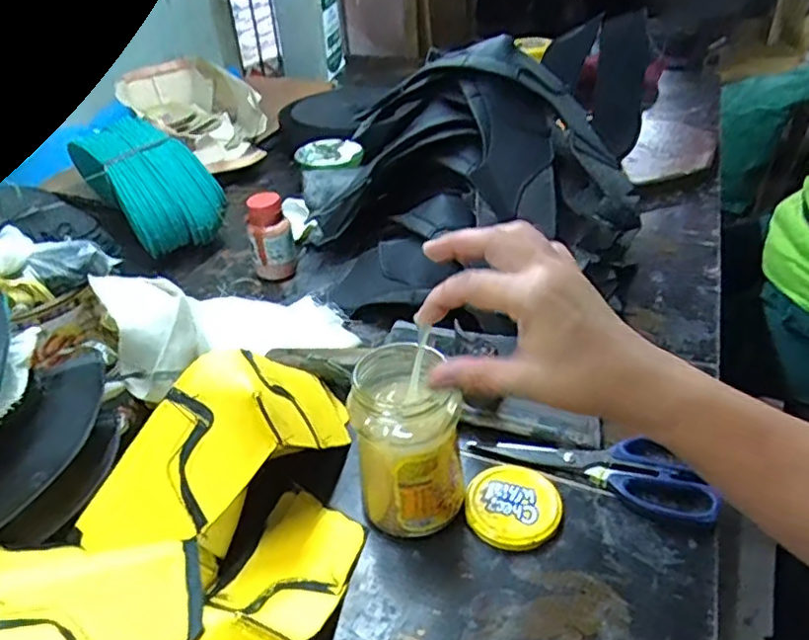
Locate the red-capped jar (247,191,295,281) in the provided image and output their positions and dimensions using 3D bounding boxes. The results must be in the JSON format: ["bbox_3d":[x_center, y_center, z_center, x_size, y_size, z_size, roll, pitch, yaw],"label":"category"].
[{"bbox_3d":[-0.162,-0.099,0.762,0.049,0.100,0.047,-2,36,2],"label":"red-capped jar"}]

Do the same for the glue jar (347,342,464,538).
[{"bbox_3d":[0.003,0.085,0.459,0.074,0.137,0.077,-2,36,2],"label":"glue jar"}]

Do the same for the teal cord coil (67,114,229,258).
[{"bbox_3d":[-0.357,-0.195,0.864,0.117,0.091,0.270,-28,43,-30],"label":"teal cord coil"}]

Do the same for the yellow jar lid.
[{"bbox_3d":[0.083,0.143,0.484,0.070,0.015,0.071,-2,36,2],"label":"yellow jar lid"}]

